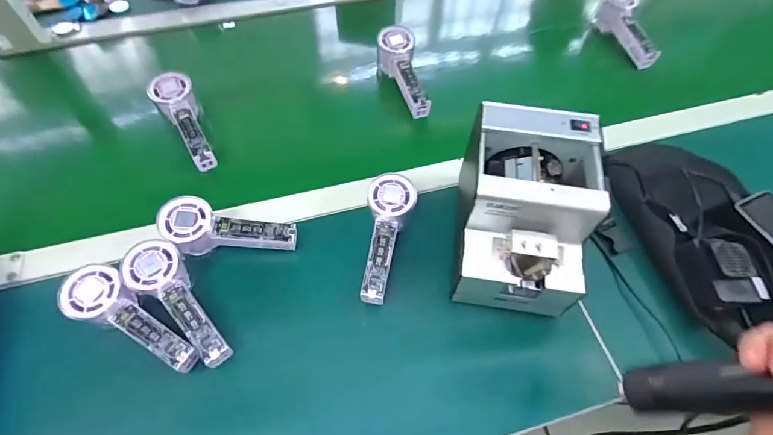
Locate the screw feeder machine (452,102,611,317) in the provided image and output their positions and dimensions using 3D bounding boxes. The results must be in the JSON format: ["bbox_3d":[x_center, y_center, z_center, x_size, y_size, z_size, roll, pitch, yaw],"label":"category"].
[{"bbox_3d":[0.144,-0.008,0.457,0.127,0.130,0.170,6,58,3],"label":"screw feeder machine"}]

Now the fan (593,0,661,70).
[{"bbox_3d":[0.408,-0.318,0.724,0.040,0.071,0.152,-16,74,-11],"label":"fan"}]

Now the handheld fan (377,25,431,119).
[{"bbox_3d":[0.028,-0.216,0.664,0.051,0.061,0.150,-14,72,-10],"label":"handheld fan"}]

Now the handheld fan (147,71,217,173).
[{"bbox_3d":[-0.279,-0.133,0.595,0.052,0.032,0.152,-24,77,-15],"label":"handheld fan"}]

